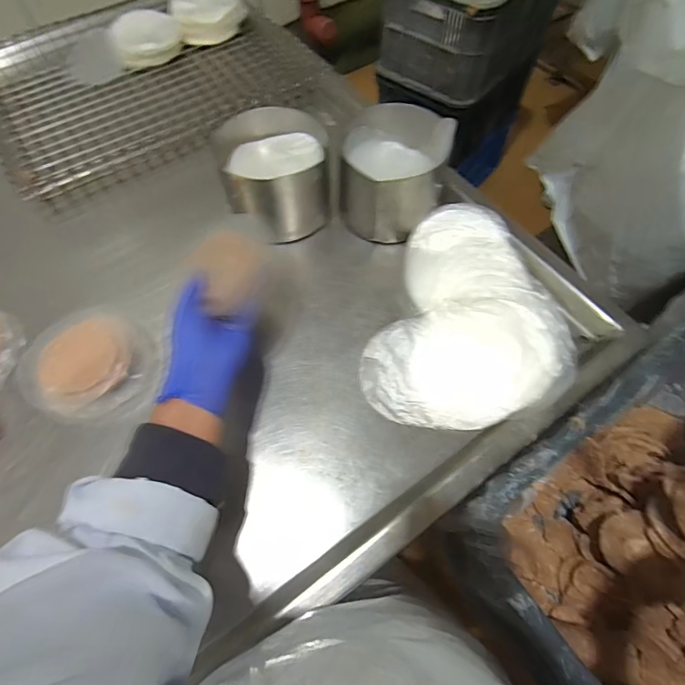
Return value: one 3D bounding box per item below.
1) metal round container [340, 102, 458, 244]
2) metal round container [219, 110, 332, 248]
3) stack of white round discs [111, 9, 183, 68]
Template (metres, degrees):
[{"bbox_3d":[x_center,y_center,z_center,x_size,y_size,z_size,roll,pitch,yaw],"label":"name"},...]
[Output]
[{"bbox_3d":[0.066,-0.220,0.550,0.130,0.111,0.139,-1,65,2],"label":"metal round container"},{"bbox_3d":[-0.087,-0.226,0.564,0.136,0.098,0.142,-1,65,2],"label":"metal round container"},{"bbox_3d":[-0.361,-0.563,0.764,0.125,0.041,0.111,-28,65,-10],"label":"stack of white round discs"}]

